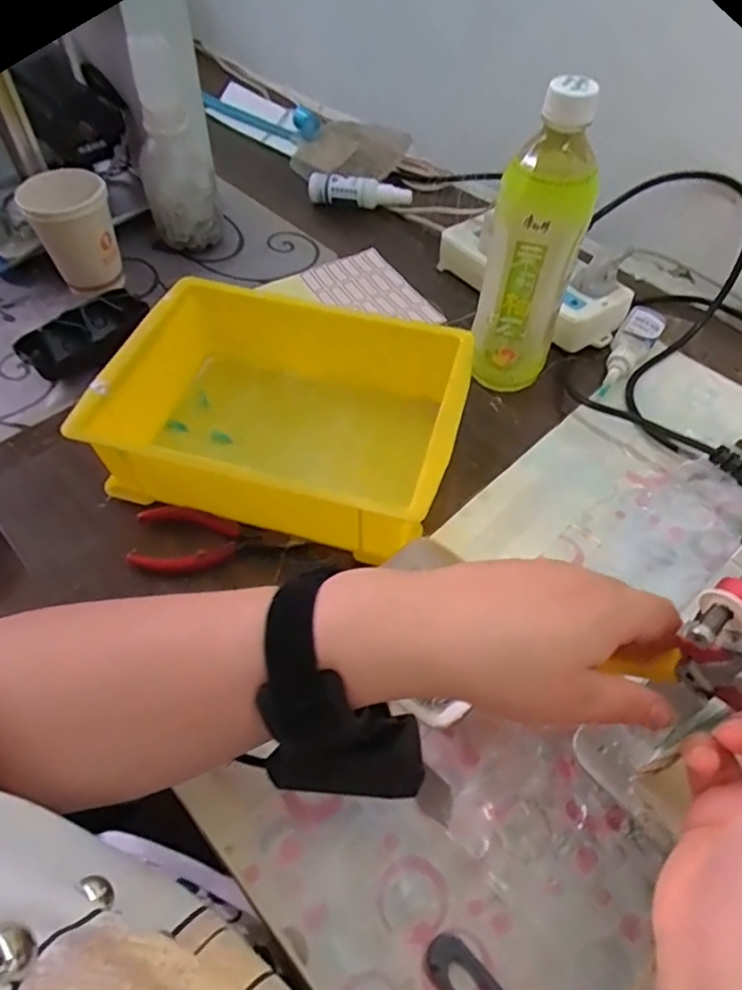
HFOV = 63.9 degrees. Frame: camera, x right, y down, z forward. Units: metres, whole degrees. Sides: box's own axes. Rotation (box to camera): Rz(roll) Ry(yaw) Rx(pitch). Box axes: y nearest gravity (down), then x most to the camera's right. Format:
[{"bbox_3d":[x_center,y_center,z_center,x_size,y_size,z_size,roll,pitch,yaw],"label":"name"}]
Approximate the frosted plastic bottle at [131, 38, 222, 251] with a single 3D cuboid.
[{"bbox_3d":[-0.192,-0.328,0.573,0.067,0.172,0.066,-15,55,-10],"label":"frosted plastic bottle"}]

